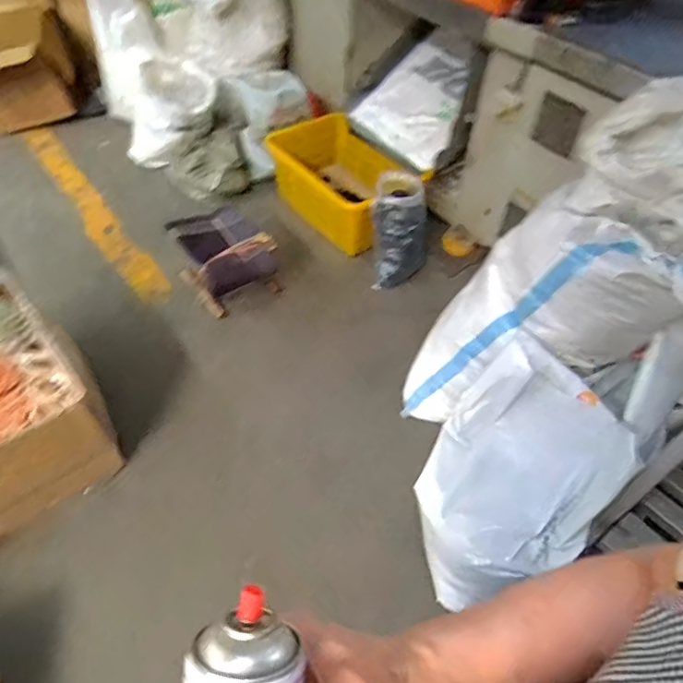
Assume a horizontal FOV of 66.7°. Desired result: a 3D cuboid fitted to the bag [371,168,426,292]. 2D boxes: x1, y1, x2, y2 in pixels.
[{"bbox_3d":[0.219,-0.420,1.909,0.201,0.285,0.344,4,50,1],"label":"bag"}]

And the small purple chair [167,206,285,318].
[{"bbox_3d":[-0.394,-0.298,1.802,0.264,0.222,0.320,-34,59,-27],"label":"small purple chair"}]

